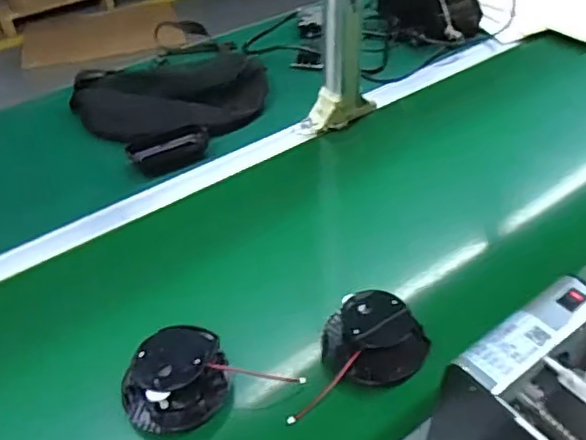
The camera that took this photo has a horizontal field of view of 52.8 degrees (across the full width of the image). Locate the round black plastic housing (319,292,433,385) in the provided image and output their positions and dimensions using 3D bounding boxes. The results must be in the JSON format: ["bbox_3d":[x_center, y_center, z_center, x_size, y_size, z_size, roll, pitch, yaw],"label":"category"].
[{"bbox_3d":[0.075,0.110,0.543,0.084,0.045,0.081,-1,41,1],"label":"round black plastic housing"}]

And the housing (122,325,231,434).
[{"bbox_3d":[-0.103,0.141,0.523,0.091,0.055,0.080,-15,43,-14],"label":"housing"}]

